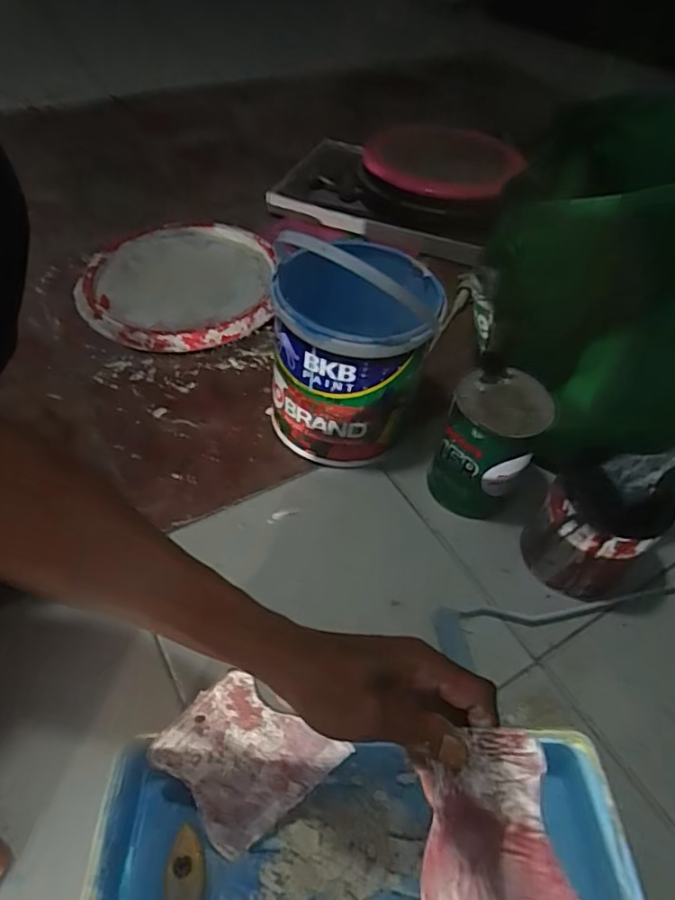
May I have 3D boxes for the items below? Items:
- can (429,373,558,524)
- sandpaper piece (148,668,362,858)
[{"bbox_3d":[0.161,-0.003,0.602,0.090,0.149,0.088,2,50,-3],"label":"can"},{"bbox_3d":[-0.074,0.232,0.411,0.109,0.004,0.112,44,92,-5],"label":"sandpaper piece"}]

